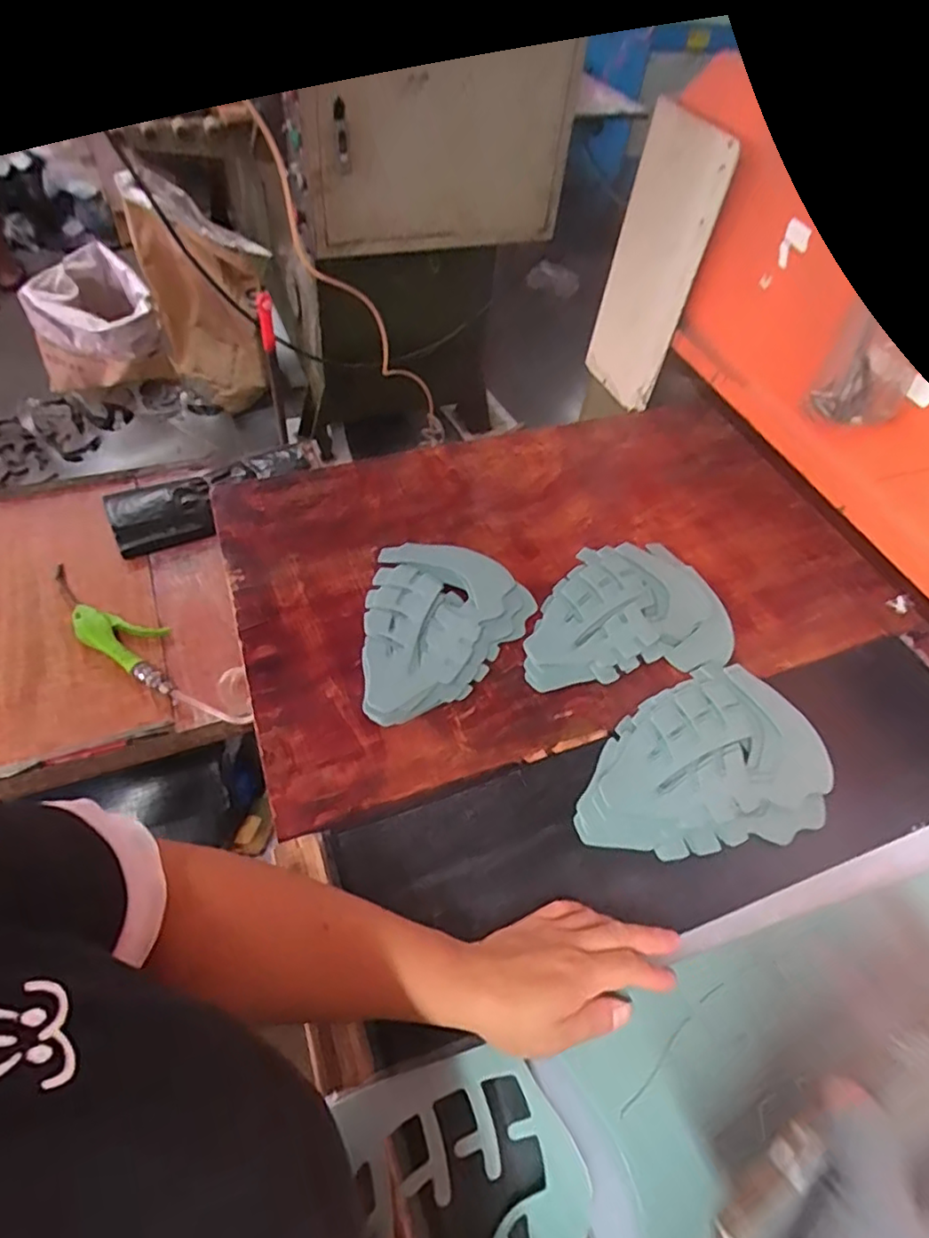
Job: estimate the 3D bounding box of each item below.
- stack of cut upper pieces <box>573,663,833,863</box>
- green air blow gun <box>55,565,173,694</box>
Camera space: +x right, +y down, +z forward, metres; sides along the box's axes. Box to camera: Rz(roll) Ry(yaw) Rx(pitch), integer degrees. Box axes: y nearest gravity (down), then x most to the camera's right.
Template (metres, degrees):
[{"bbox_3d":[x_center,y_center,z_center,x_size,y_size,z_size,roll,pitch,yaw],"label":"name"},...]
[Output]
[{"bbox_3d":[0.196,0.129,0.520,0.218,0.018,0.145,-27,58,-21],"label":"stack of cut upper pieces"},{"bbox_3d":[-0.450,0.013,0.817,0.246,0.043,0.076,26,54,16],"label":"green air blow gun"}]

